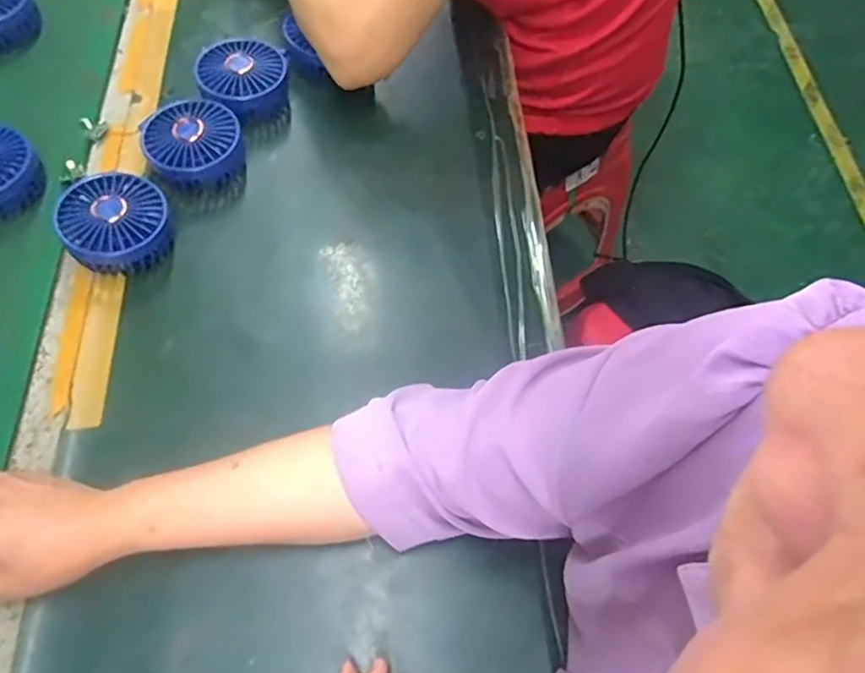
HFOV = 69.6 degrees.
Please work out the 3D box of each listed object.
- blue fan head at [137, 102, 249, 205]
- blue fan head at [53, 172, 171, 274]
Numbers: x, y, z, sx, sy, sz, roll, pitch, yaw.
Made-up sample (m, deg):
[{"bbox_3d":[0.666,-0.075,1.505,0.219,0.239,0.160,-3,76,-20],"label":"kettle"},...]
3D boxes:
[{"bbox_3d":[-0.224,-0.177,0.585,0.090,0.039,0.089,-7,62,-5],"label":"blue fan head"},{"bbox_3d":[-0.273,-0.097,0.544,0.088,0.044,0.087,-25,65,-14],"label":"blue fan head"}]

